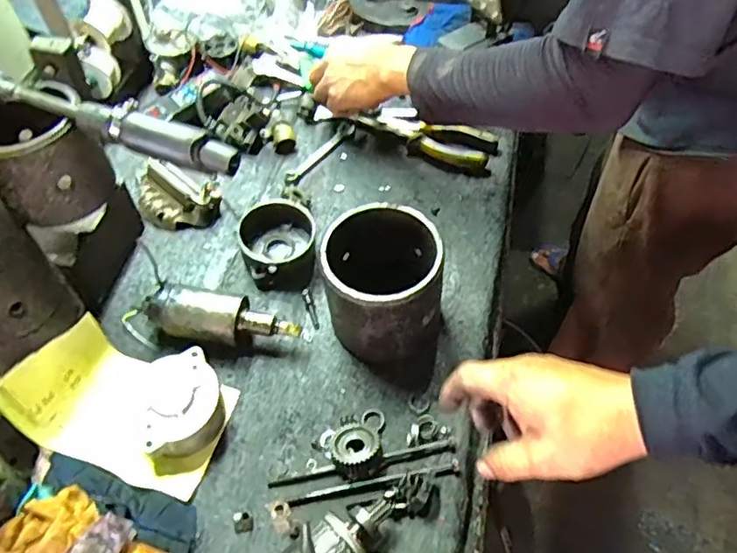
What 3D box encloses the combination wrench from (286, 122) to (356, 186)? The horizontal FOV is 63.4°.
[{"bbox_3d":[-0.061,-0.157,0.756,0.021,0.009,0.131,29,60,24],"label":"combination wrench"}]

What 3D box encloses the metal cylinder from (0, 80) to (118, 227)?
[{"bbox_3d":[-0.258,-0.102,0.480,0.079,0.084,0.084,-26,55,-15],"label":"metal cylinder"}]

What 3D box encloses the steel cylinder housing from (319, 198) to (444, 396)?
[{"bbox_3d":[0.015,0.010,0.577,0.104,0.125,0.114,-3,52,2],"label":"steel cylinder housing"}]

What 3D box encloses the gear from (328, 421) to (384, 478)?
[{"bbox_3d":[-0.011,0.150,0.521,0.042,0.020,0.045,-15,53,-7],"label":"gear"}]

